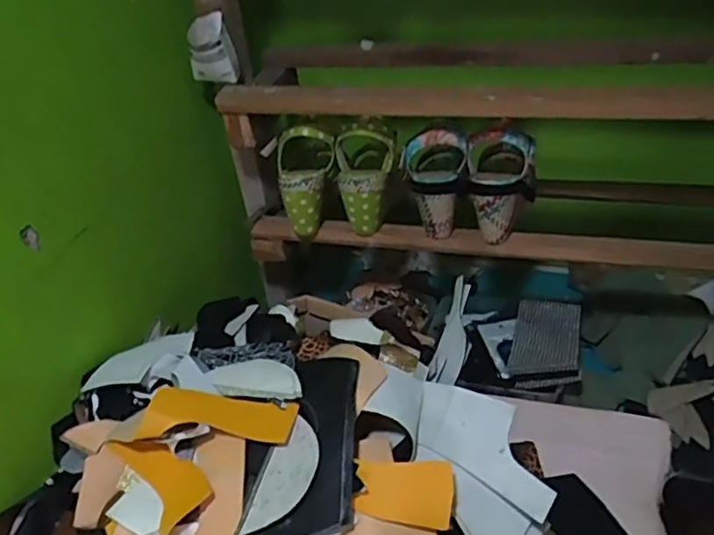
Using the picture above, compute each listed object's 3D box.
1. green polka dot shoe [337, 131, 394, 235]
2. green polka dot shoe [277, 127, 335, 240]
[{"bbox_3d":[0.015,-0.117,0.830,0.078,0.127,0.083,-5,35,1],"label":"green polka dot shoe"},{"bbox_3d":[-0.074,-0.112,0.835,0.081,0.146,0.064,2,8,7],"label":"green polka dot shoe"}]

